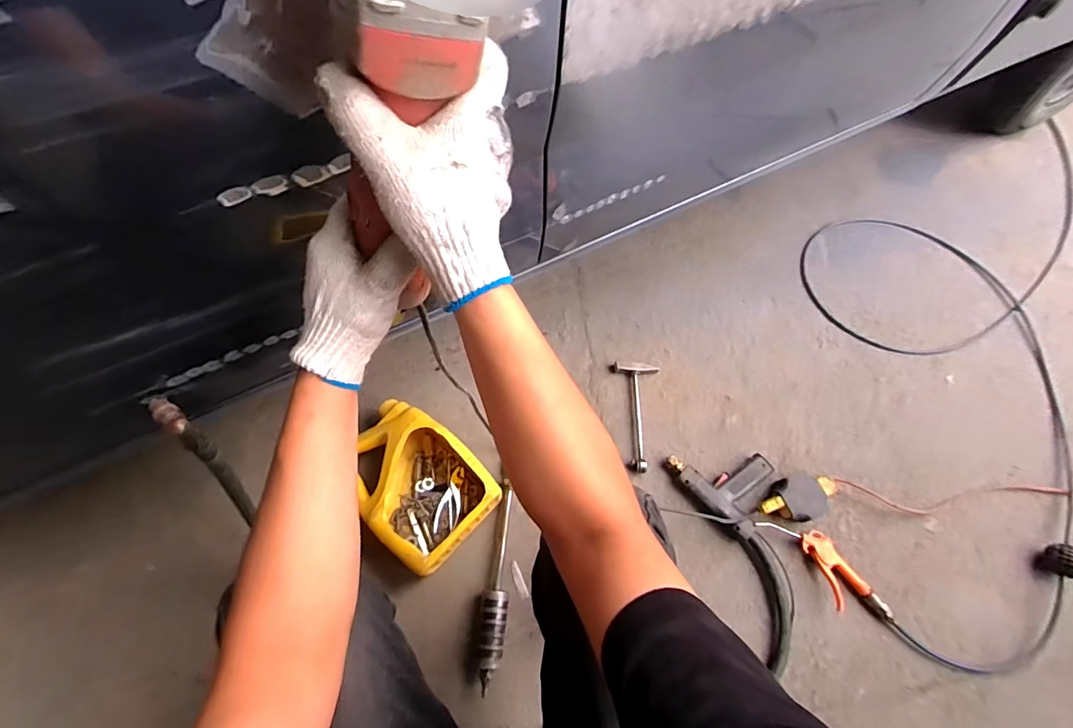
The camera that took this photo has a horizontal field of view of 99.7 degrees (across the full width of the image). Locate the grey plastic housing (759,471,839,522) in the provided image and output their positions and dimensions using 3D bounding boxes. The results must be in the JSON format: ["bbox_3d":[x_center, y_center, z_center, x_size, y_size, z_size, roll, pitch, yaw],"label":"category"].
[{"bbox_3d":[0.515,0.265,0.892,0.160,0.043,0.083,-16,67,-11],"label":"grey plastic housing"}]

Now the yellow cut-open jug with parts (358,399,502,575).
[{"bbox_3d":[-0.230,0.219,0.844,0.270,0.098,0.198,37,68,13],"label":"yellow cut-open jug with parts"}]

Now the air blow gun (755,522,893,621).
[{"bbox_3d":[0.546,0.382,0.853,0.089,0.031,0.245,-31,70,-17],"label":"air blow gun"}]

